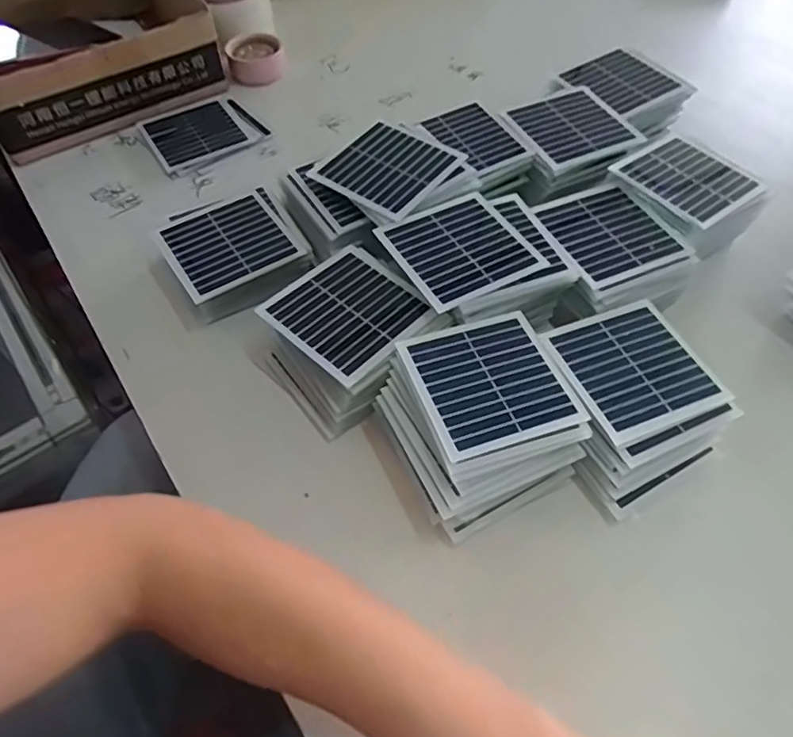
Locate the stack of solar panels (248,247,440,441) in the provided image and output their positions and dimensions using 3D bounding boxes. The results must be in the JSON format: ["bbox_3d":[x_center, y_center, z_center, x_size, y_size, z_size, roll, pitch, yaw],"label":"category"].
[{"bbox_3d":[-0.032,-0.020,0.414,0.104,0.044,0.106,-36,61,-22],"label":"stack of solar panels"}]

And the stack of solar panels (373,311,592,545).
[{"bbox_3d":[0.052,0.029,0.376,0.107,0.042,0.109,-22,57,-14],"label":"stack of solar panels"}]

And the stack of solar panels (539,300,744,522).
[{"bbox_3d":[0.149,0.020,0.387,0.104,0.037,0.113,-20,56,-12],"label":"stack of solar panels"}]

